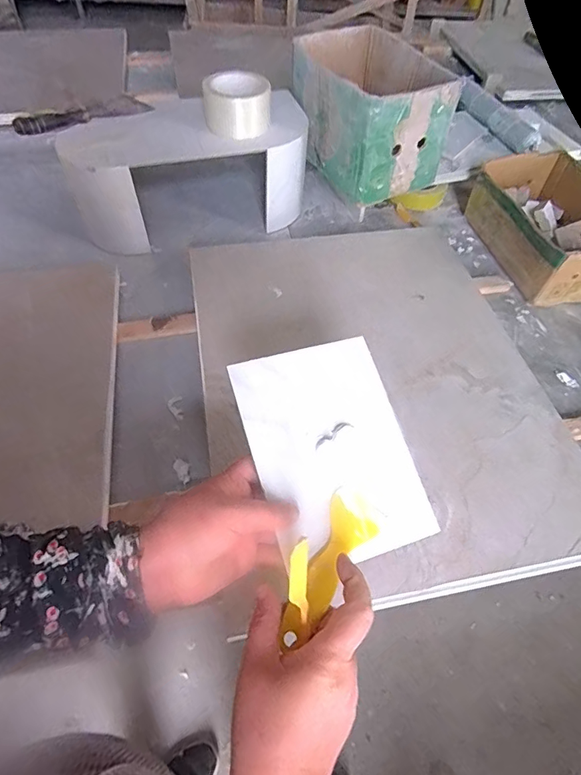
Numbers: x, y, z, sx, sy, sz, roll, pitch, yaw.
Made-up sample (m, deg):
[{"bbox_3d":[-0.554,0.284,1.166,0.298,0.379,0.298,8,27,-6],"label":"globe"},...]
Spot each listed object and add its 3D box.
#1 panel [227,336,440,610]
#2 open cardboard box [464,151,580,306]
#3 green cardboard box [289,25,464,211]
[{"bbox_3d":[0.036,0.052,0.379,0.130,0.005,0.186,-15,73,-12],"label":"panel"},{"bbox_3d":[0.428,-0.272,0.738,0.153,0.108,0.271,-10,56,-9],"label":"open cardboard box"},{"bbox_3d":[0.133,-0.481,0.771,0.192,0.161,0.277,-21,58,-16],"label":"green cardboard box"}]

